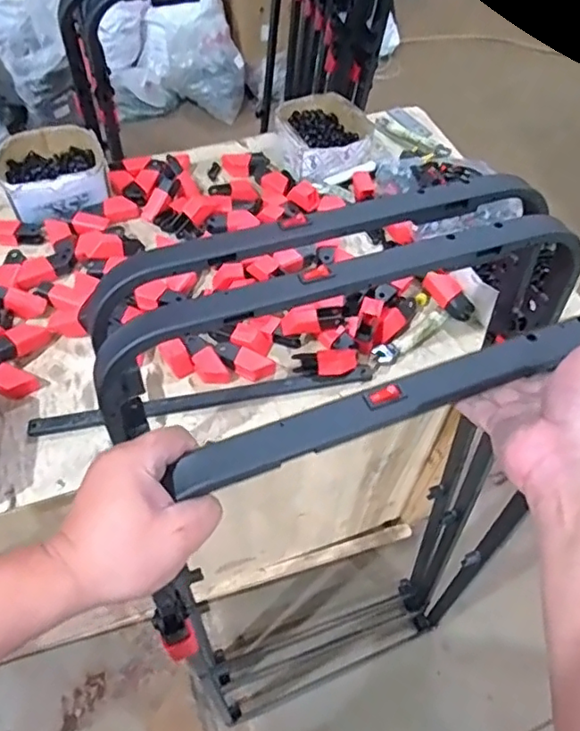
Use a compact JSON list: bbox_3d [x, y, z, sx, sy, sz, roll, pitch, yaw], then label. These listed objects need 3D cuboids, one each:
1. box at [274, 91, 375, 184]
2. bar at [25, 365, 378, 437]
[{"bbox_3d":[0.057,-0.422,1.084,0.172,0.063,0.195,-20,59,-16],"label":"box"},{"bbox_3d":[-0.113,0.047,0.813,0.458,0.018,0.022,-9,57,-9],"label":"bar"}]

